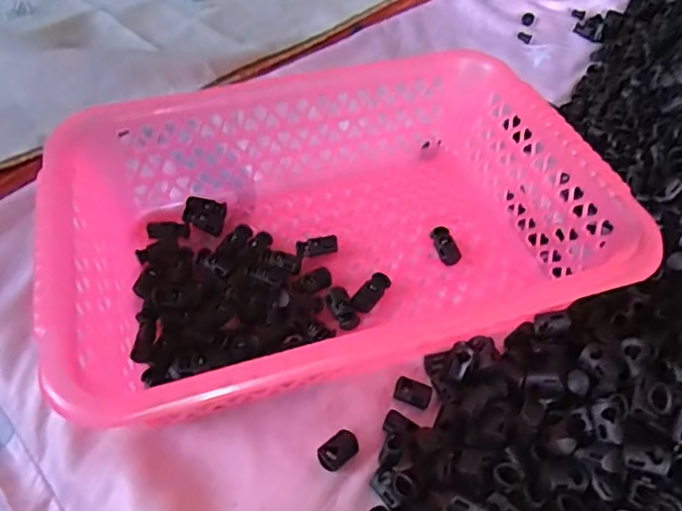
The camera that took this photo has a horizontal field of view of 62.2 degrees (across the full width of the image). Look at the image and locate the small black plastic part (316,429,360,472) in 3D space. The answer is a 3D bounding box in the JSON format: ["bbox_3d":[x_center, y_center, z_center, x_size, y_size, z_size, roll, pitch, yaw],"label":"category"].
[{"bbox_3d":[-0.001,0.098,0.285,0.021,0.007,0.014,-28,54,-24],"label":"small black plastic part"}]

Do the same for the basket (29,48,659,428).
[{"bbox_3d":[-0.005,-0.025,0.339,0.306,0.069,0.205,-11,49,-12],"label":"basket"}]

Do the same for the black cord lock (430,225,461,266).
[{"bbox_3d":[0.069,-0.006,0.377,0.014,0.009,0.029,-9,48,-10],"label":"black cord lock"}]

